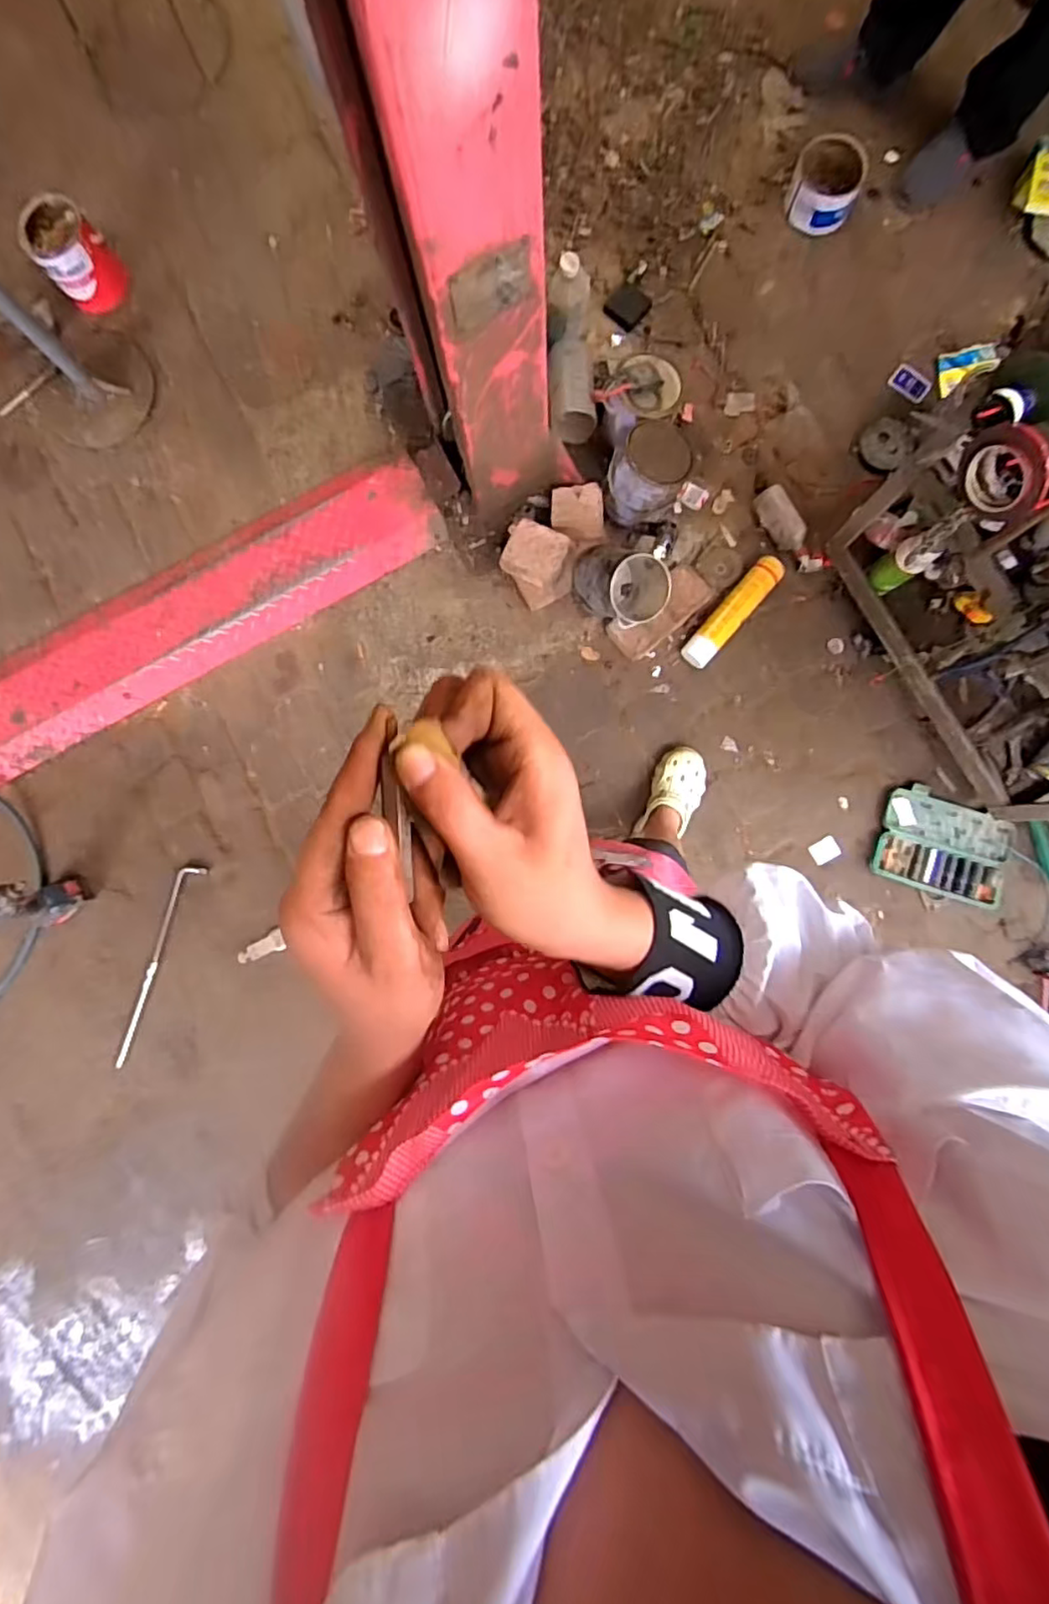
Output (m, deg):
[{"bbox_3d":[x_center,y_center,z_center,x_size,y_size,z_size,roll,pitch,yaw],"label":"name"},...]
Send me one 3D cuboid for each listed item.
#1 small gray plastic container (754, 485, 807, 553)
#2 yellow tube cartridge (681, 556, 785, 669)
[{"bbox_3d":[0.580,-0.638,1.435,0.065,0.073,0.159,-31,87,1],"label":"small gray plastic container"},{"bbox_3d":[0.469,-0.428,1.432,0.069,0.067,0.283,40,91,4],"label":"yellow tube cartridge"}]

